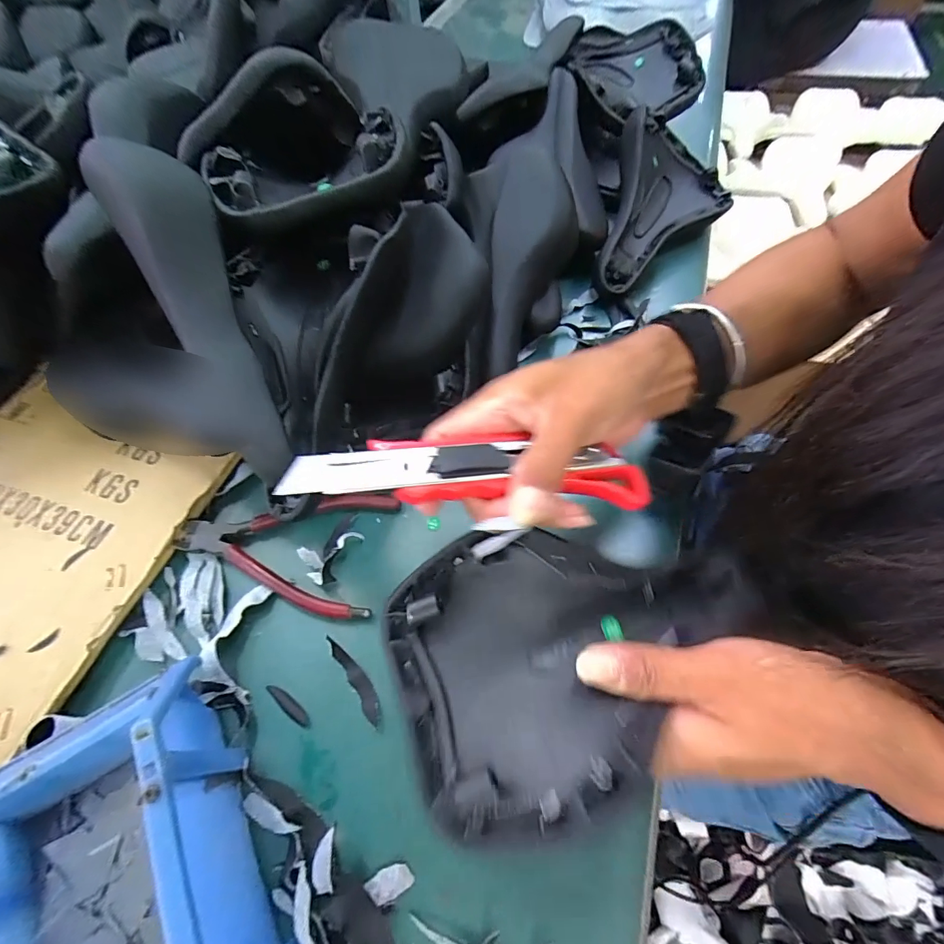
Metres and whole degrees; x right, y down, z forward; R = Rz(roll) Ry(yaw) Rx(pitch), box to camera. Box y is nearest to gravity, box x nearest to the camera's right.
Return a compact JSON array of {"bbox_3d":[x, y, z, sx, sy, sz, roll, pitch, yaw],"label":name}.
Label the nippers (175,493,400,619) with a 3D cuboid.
[{"bbox_3d":[-0.130,0.052,0.298,0.151,0.007,0.084,2,61,5],"label":"nippers"}]

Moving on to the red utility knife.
[{"bbox_3d":[0.002,-0.003,0.207,0.167,0.014,0.035,1,60,-12],"label":"red utility knife"}]

